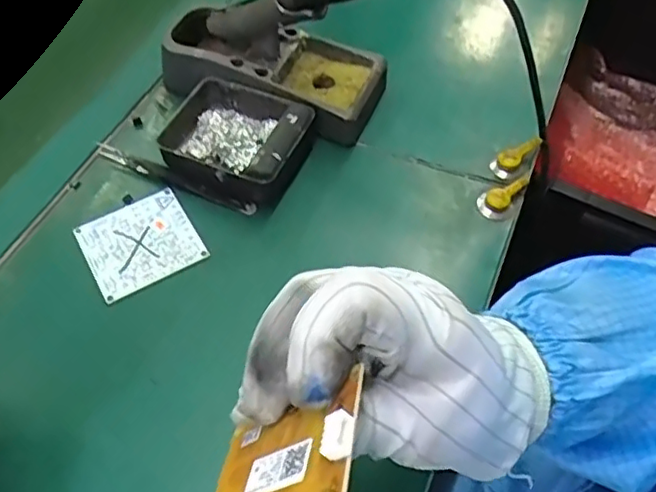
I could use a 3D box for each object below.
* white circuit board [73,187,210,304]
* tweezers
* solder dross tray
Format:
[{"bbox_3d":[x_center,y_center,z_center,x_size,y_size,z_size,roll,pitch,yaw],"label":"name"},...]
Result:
[{"bbox_3d":[-0.125,-0.004,0.419,0.070,0.004,0.069,-26,57,-17],"label":"white circuit board"},{"bbox_3d":[-0.111,-0.049,0.448,0.129,0.011,0.009,21,57,16],"label":"tweezers"},{"bbox_3d":[-0.063,-0.076,0.451,0.101,0.035,0.085,20,56,15],"label":"solder dross tray"}]

